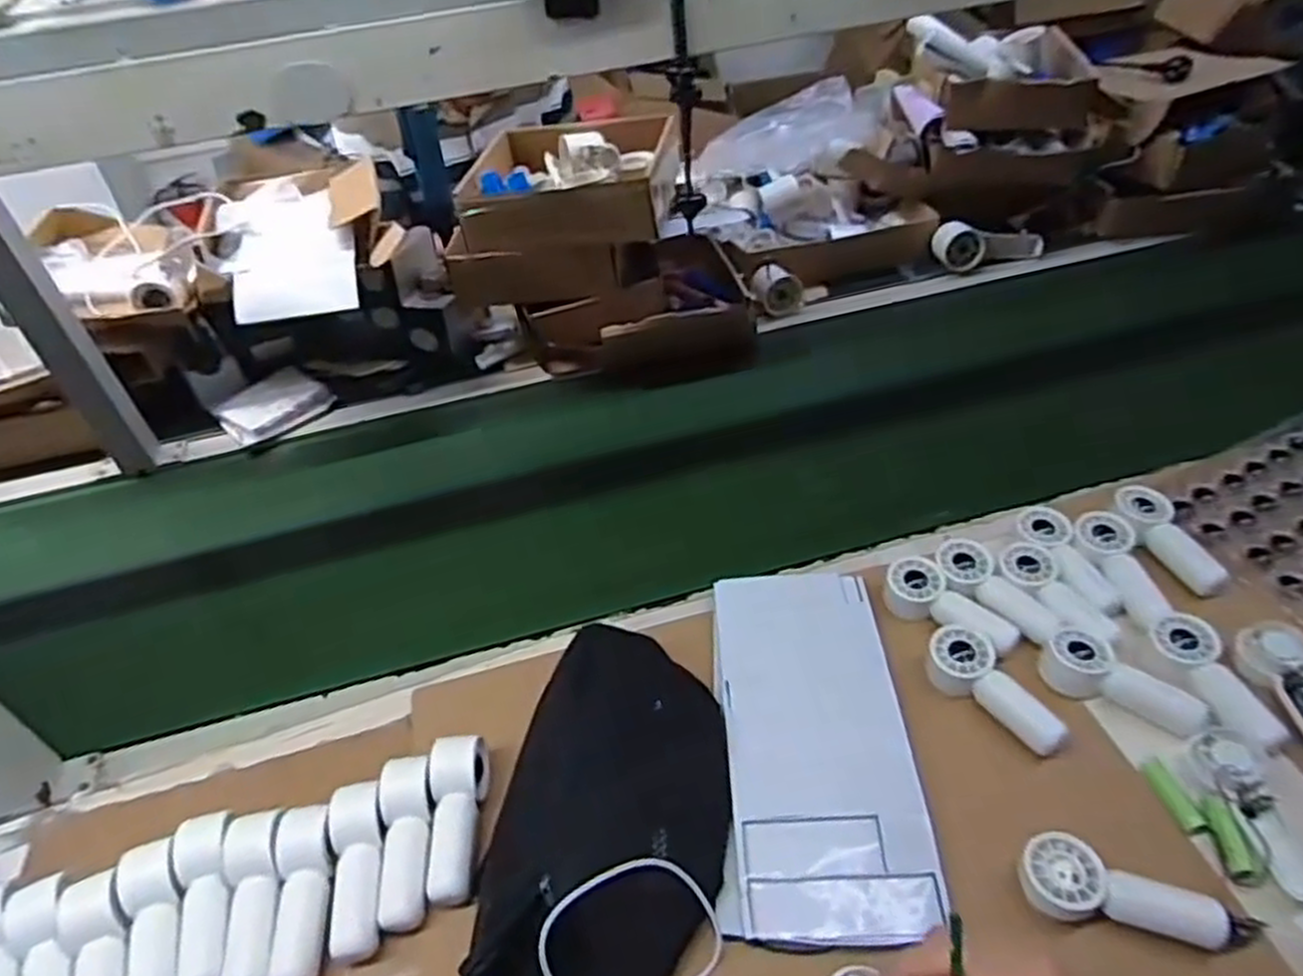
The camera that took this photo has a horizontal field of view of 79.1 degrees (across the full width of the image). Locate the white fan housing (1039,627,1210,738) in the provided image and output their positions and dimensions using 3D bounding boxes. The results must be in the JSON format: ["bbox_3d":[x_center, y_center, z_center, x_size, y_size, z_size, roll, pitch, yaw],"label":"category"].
[{"bbox_3d":[0.360,0.145,0.603,0.110,0.032,0.048,20,48,27],"label":"white fan housing"}]

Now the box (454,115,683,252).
[{"bbox_3d":[-0.099,-0.391,0.994,0.249,0.079,0.251,-4,42,5],"label":"box"}]

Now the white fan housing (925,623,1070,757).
[{"bbox_3d":[0.257,0.151,0.595,0.047,0.030,0.110,-22,43,-16],"label":"white fan housing"}]

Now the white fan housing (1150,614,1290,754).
[{"bbox_3d":[0.426,0.144,0.594,0.041,0.025,0.109,-15,42,-9],"label":"white fan housing"}]

